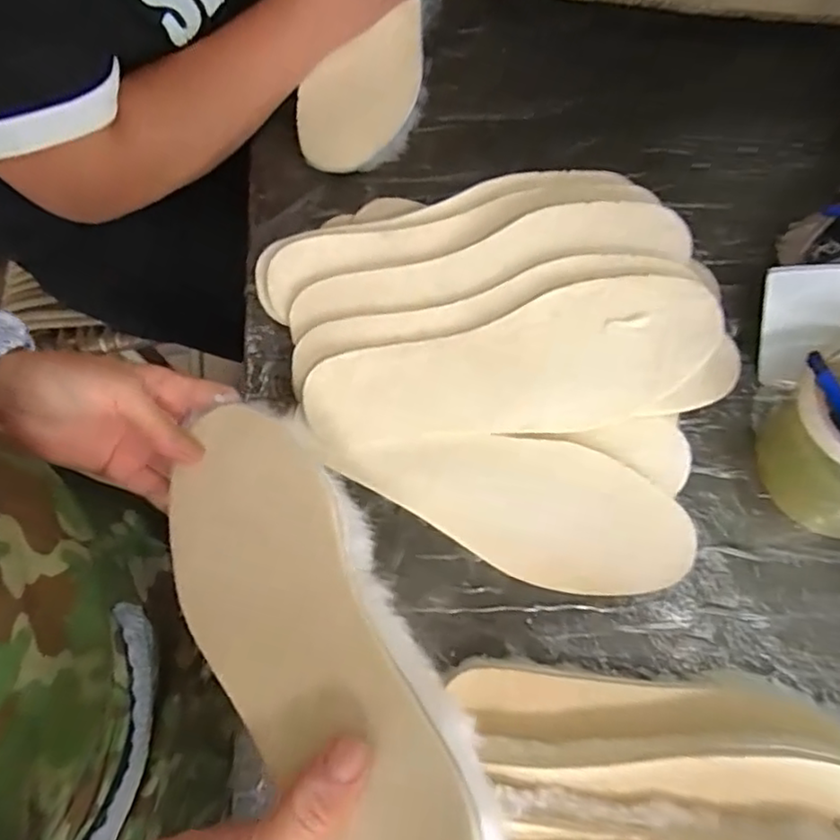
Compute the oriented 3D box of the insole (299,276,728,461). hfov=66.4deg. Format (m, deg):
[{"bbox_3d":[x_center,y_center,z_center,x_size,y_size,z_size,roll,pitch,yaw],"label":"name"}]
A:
[{"bbox_3d":[0.059,-0.030,0.435,0.270,0.010,0.089,-15,93,6],"label":"insole"}]

